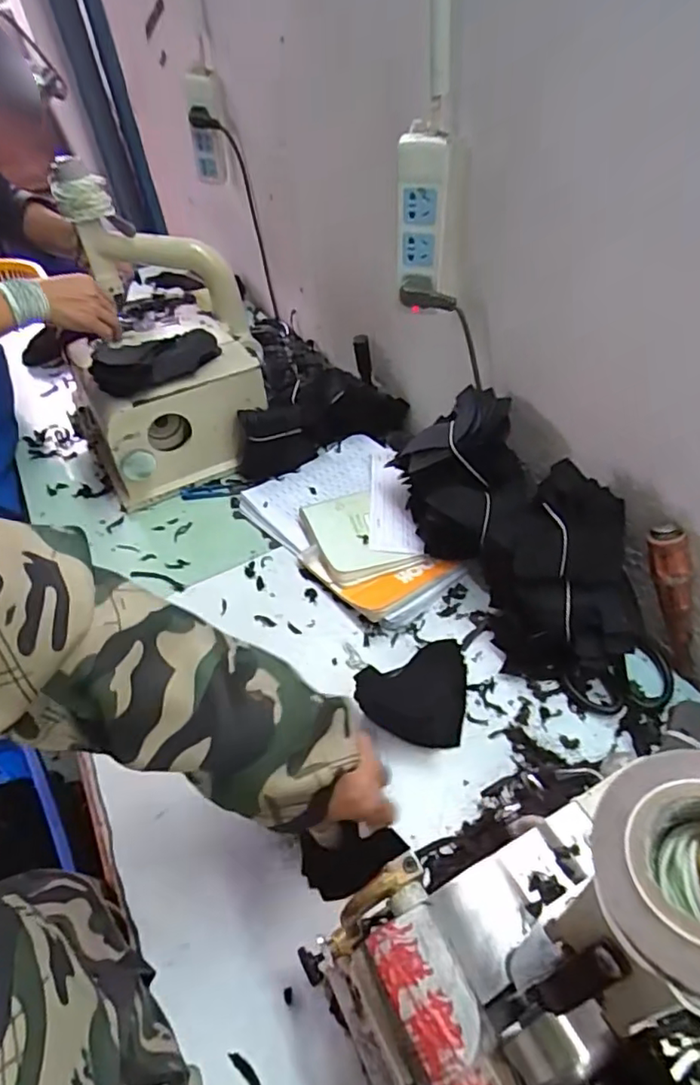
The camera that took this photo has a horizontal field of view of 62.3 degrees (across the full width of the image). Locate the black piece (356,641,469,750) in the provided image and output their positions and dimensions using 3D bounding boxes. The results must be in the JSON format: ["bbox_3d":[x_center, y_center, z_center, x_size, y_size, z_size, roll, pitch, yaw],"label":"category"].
[{"bbox_3d":[0.059,0.141,0.555,0.100,0.047,0.086,2,48,13],"label":"black piece"}]

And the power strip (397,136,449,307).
[{"bbox_3d":[0.075,-0.330,0.613,0.055,0.160,0.032,1,45,7],"label":"power strip"}]

